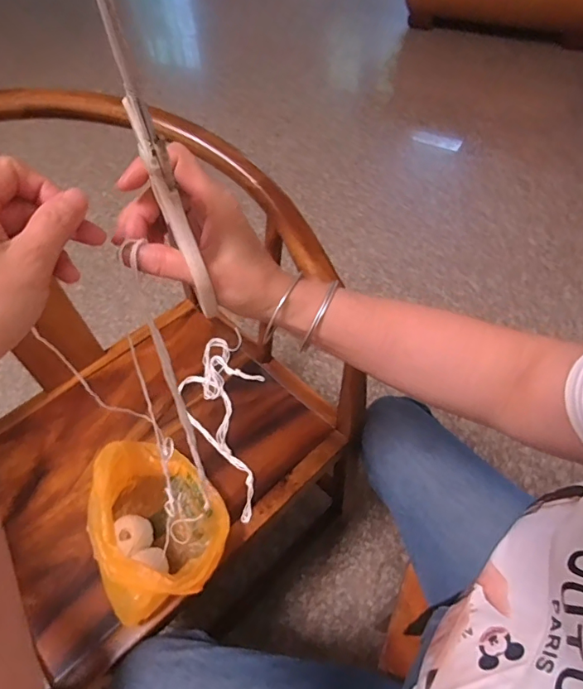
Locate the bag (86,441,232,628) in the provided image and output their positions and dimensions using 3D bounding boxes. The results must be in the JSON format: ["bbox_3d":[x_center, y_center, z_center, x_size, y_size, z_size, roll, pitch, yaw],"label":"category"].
[{"bbox_3d":[-0.166,0.214,0.600,0.151,0.117,0.202,-20,53,-12],"label":"bag"}]

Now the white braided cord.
[{"bbox_3d":[-0.088,0.113,0.750,0.130,0.018,0.308,-22,54,-13],"label":"white braided cord"}]

